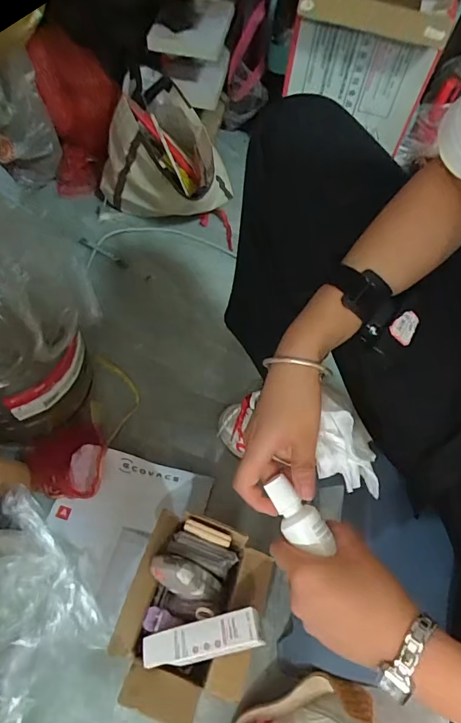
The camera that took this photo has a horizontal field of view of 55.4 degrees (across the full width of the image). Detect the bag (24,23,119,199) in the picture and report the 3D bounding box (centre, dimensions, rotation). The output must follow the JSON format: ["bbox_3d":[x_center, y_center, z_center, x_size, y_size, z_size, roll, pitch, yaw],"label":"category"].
[{"bbox_3d":[-0.317,-0.521,0.939,0.152,0.315,0.134,-2,62,-4],"label":"bag"}]

